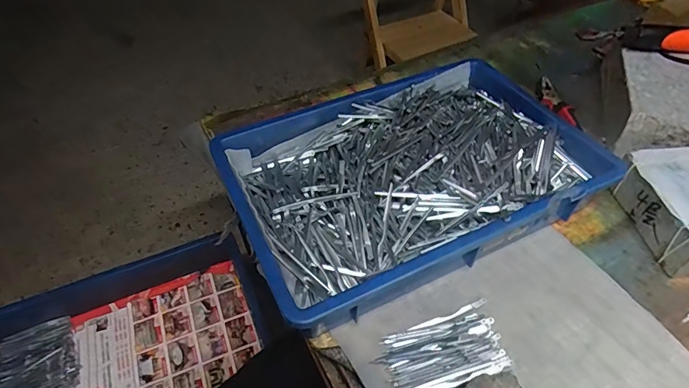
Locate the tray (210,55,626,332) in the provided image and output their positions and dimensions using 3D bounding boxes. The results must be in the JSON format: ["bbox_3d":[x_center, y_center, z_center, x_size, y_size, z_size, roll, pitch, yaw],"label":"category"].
[{"bbox_3d":[0.080,-0.023,0.552,0.411,0.082,0.277,-21,51,-17],"label":"tray"}]

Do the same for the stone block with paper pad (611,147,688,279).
[{"bbox_3d":[0.408,0.018,0.520,0.109,0.069,0.147,-7,48,-5],"label":"stone block with paper pad"}]

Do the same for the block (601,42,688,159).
[{"bbox_3d":[0.475,-0.142,0.640,0.141,0.072,0.221,12,49,12],"label":"block"}]

